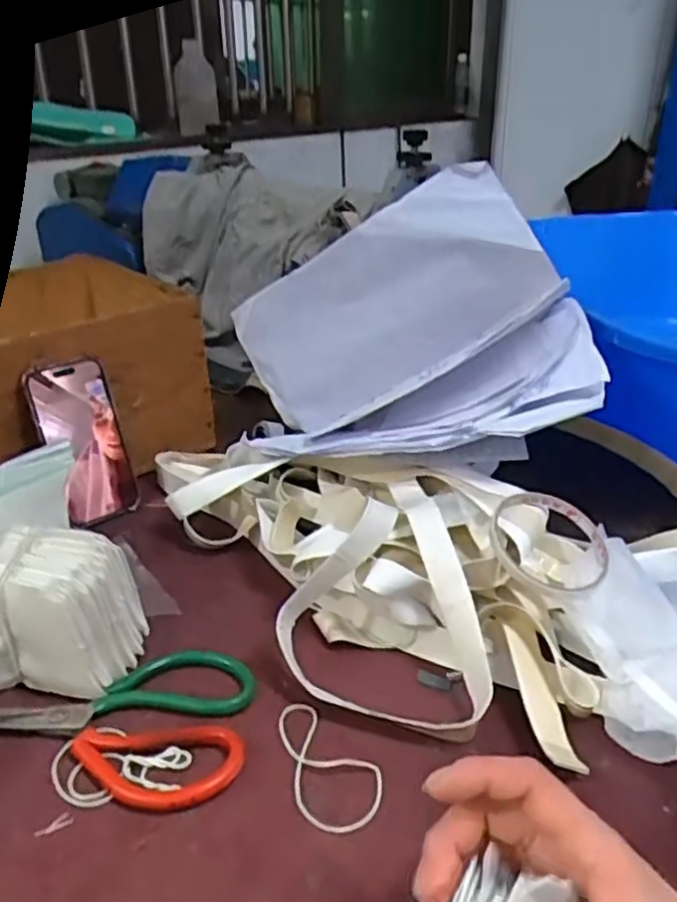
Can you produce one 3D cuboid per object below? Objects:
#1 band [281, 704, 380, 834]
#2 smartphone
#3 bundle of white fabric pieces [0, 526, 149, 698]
[{"bbox_3d":[-0.005,0.184,0.431,0.052,0.005,0.091,-8,28,-12],"label":"band"},{"bbox_3d":[-0.229,-0.009,0.651,0.070,0.144,0.010,-22,17,-34],"label":"smartphone"},{"bbox_3d":[-0.203,0.111,0.484,0.123,0.091,0.073,-2,27,-2],"label":"bundle of white fabric pieces"}]

